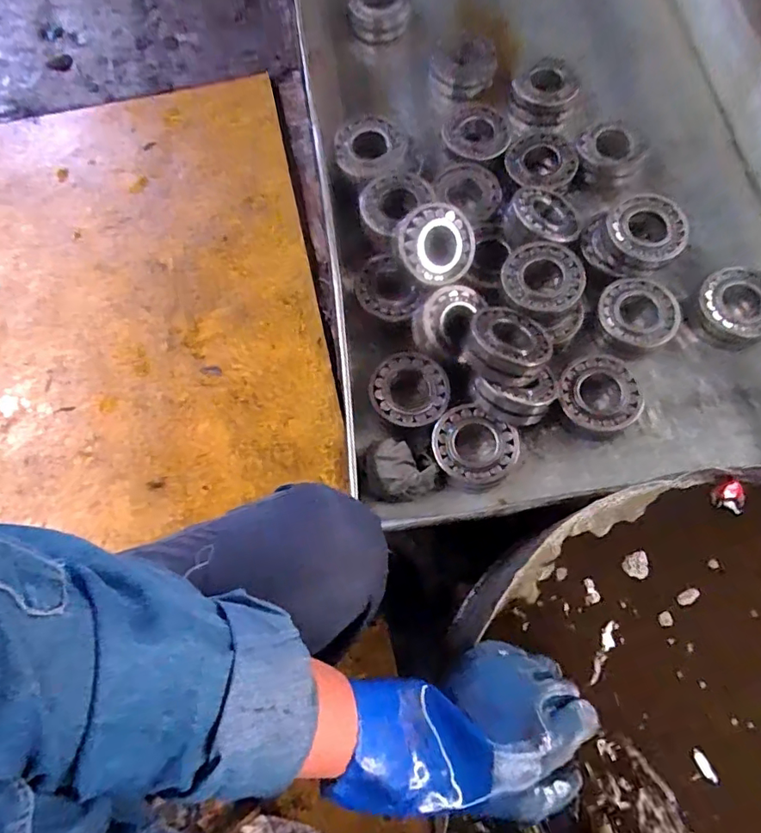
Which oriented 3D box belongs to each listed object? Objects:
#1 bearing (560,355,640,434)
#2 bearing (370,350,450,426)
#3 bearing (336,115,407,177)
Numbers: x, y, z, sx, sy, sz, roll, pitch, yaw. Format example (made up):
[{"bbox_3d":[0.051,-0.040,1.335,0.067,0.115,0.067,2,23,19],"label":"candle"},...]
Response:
[{"bbox_3d":[0.306,-0.033,0.735,0.104,0.032,0.110,0,71,1],"label":"bearing"},{"bbox_3d":[0.044,-0.044,0.739,0.107,0.033,0.115,0,71,1],"label":"bearing"},{"bbox_3d":[-0.016,-0.461,0.886,0.114,0.029,0.116,0,71,1],"label":"bearing"}]

